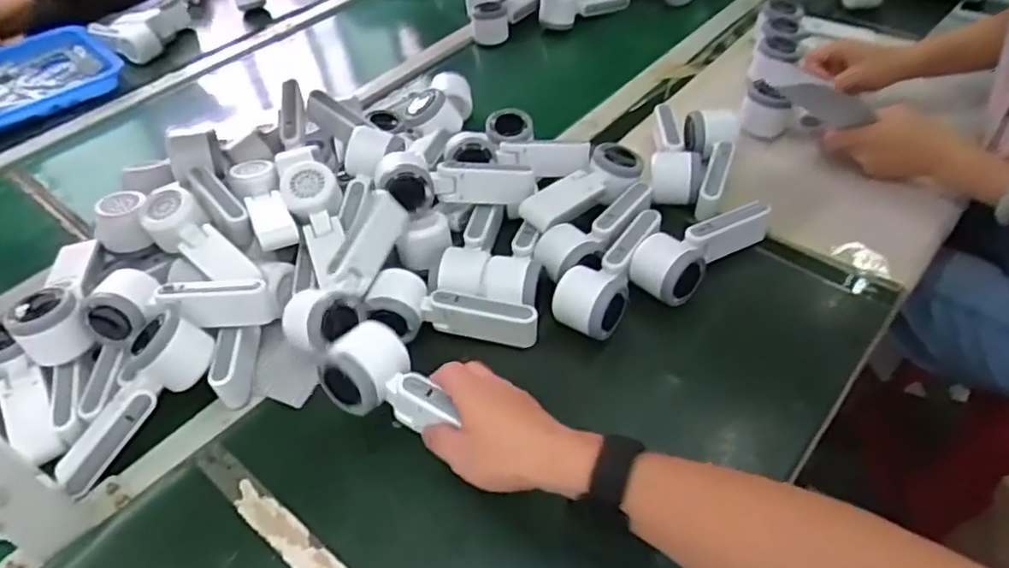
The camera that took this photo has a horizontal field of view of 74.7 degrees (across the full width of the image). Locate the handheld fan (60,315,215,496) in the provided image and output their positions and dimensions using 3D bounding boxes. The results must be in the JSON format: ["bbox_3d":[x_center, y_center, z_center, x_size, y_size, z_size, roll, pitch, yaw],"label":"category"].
[{"bbox_3d":[-0.330,0.101,0.579,0.066,0.048,0.164,24,73,27],"label":"handheld fan"}]

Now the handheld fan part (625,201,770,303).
[{"bbox_3d":[0.200,-0.037,0.668,0.162,0.044,0.065,-31,50,-21],"label":"handheld fan part"}]

